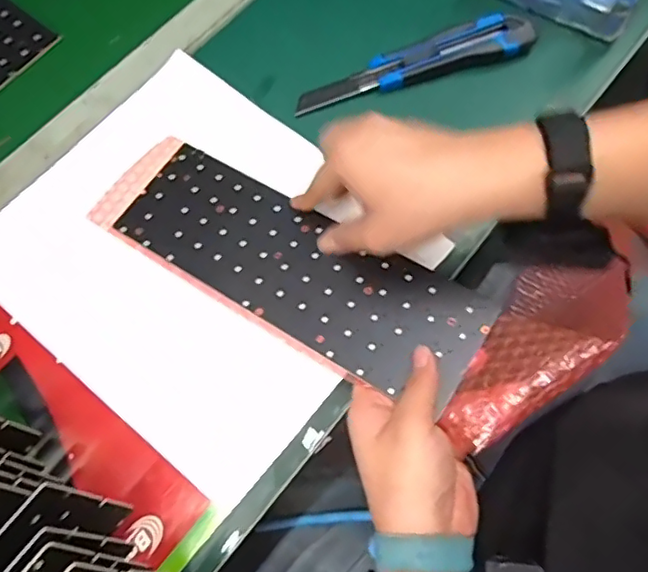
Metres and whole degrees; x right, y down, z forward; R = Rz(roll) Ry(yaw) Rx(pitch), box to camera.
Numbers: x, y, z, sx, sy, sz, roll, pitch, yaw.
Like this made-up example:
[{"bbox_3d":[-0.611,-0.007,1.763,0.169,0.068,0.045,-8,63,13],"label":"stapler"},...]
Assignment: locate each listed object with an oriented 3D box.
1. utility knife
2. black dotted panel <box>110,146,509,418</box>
[{"bbox_3d":[0.077,-0.188,0.482,0.206,0.021,0.040,-19,71,-6],"label":"utility knife"},{"bbox_3d":[-0.021,-0.016,0.413,0.276,0.006,0.092,28,73,17],"label":"black dotted panel"}]

